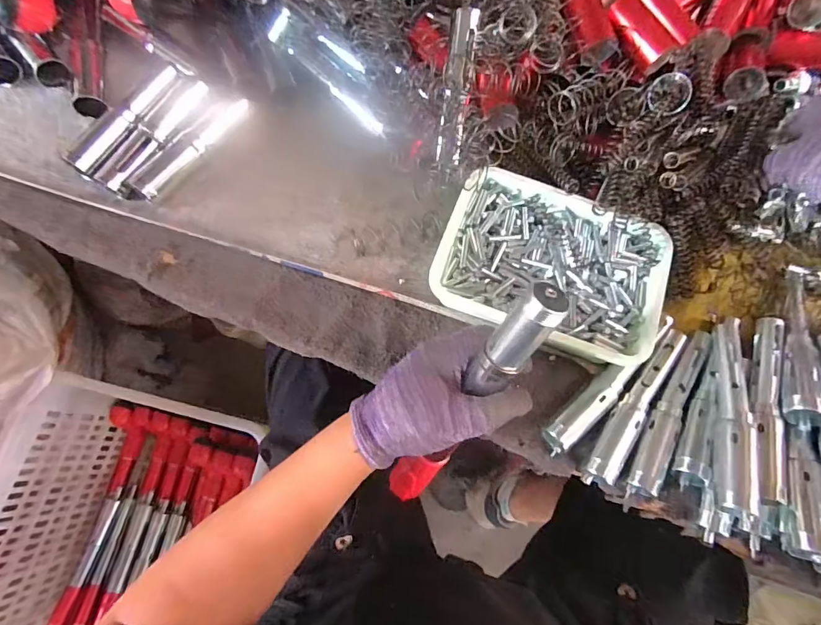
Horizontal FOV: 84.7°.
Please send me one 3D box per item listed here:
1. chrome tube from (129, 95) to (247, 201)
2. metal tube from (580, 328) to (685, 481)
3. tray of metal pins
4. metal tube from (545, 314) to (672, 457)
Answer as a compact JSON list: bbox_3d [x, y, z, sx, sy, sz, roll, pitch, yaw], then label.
[{"bbox_3d":[-0.195,-0.150,0.397,0.025,0.022,0.124,38,77,9],"label":"chrome tube"},{"bbox_3d":[0.175,0.070,0.347,0.022,0.018,0.140,34,76,8],"label":"metal tube"},{"bbox_3d":[0.113,-0.040,0.363,0.174,0.031,0.127,18,75,4],"label":"tray of metal pins"},{"bbox_3d":[0.161,0.057,0.351,0.142,0.017,0.021,-37,78,-11],"label":"metal tube"}]

